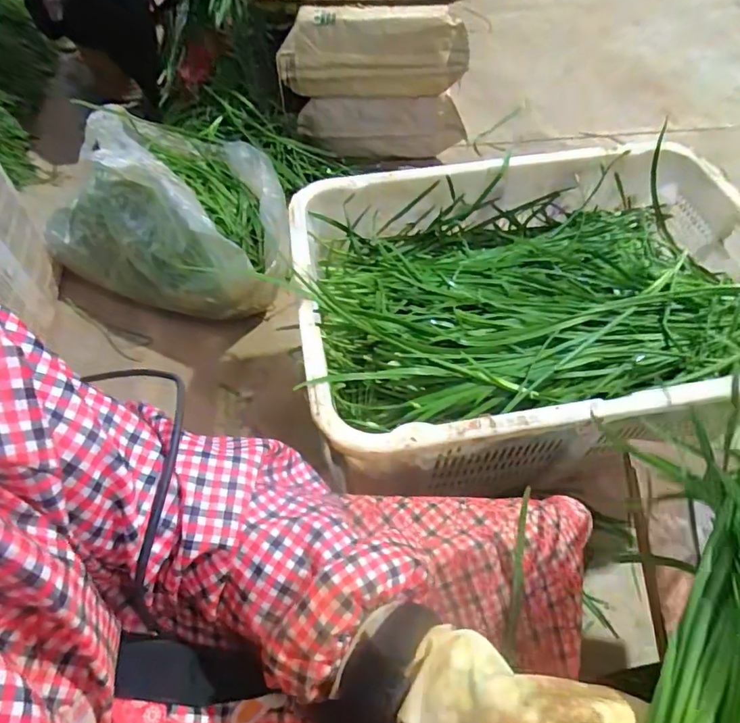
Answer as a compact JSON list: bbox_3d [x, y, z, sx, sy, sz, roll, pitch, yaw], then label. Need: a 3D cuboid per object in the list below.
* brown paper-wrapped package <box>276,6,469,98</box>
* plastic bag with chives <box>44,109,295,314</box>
[{"bbox_3d":[0.007,-0.751,1.241,0.454,0.180,0.123,14,60,10],"label":"brown paper-wrapped package"},{"bbox_3d":[-0.420,-0.345,1.098,0.515,0.209,0.436,14,60,11],"label":"plastic bag with chives"}]

